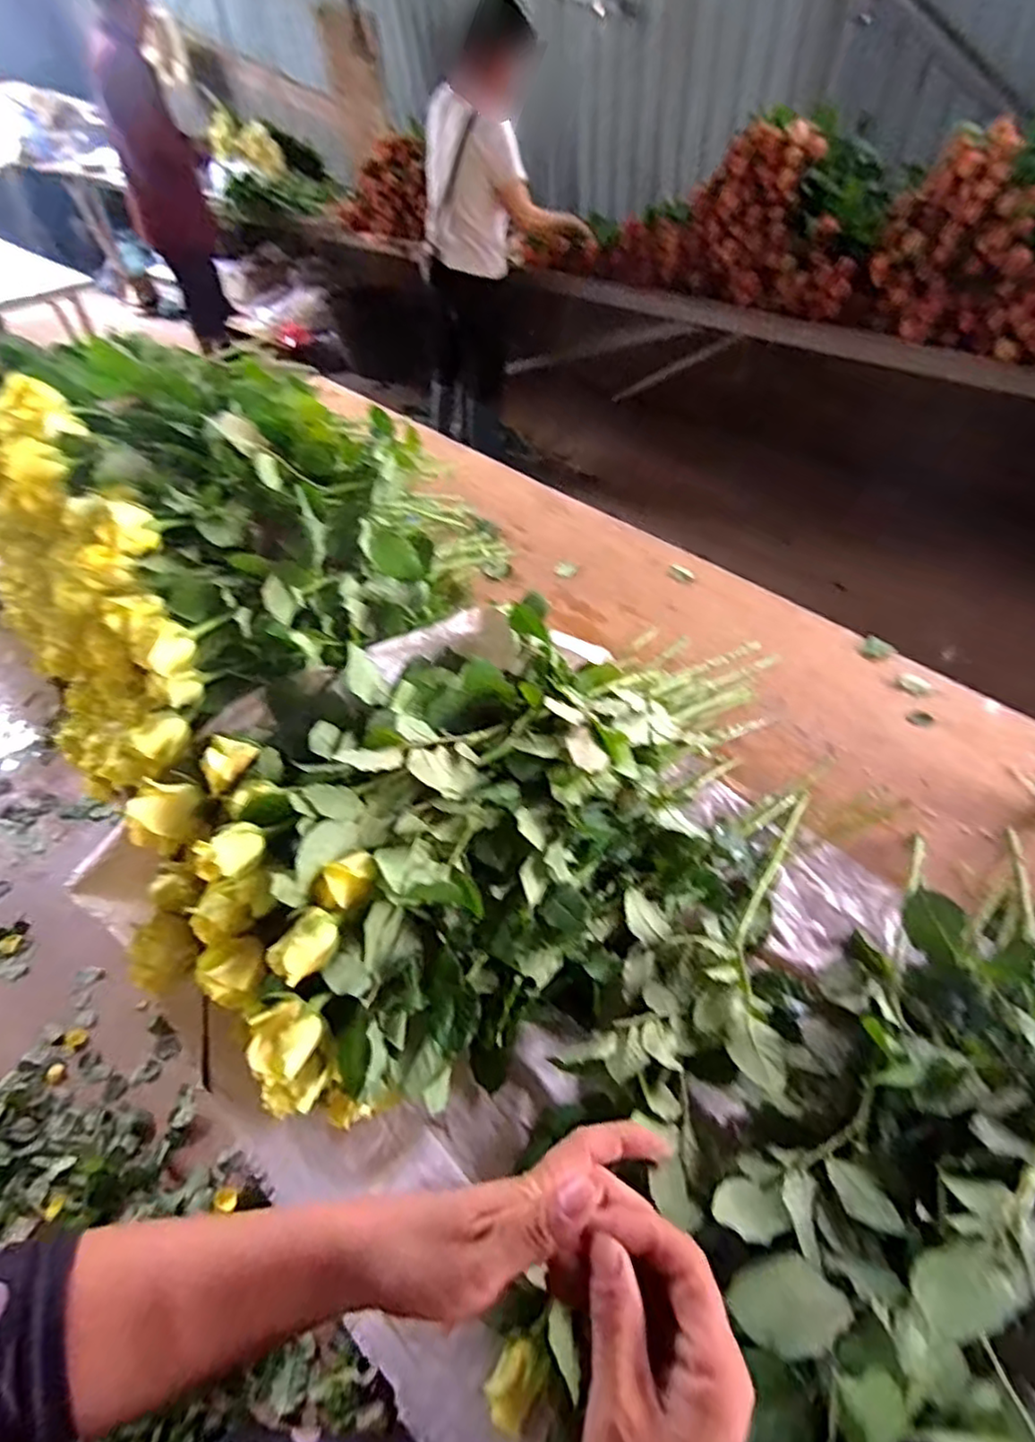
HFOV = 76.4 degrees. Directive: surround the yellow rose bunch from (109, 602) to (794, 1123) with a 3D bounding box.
[{"bbox_3d":[-0.009,0.058,0.646,0.328,0.214,0.634,34,56,29],"label":"yellow rose bunch"}]

